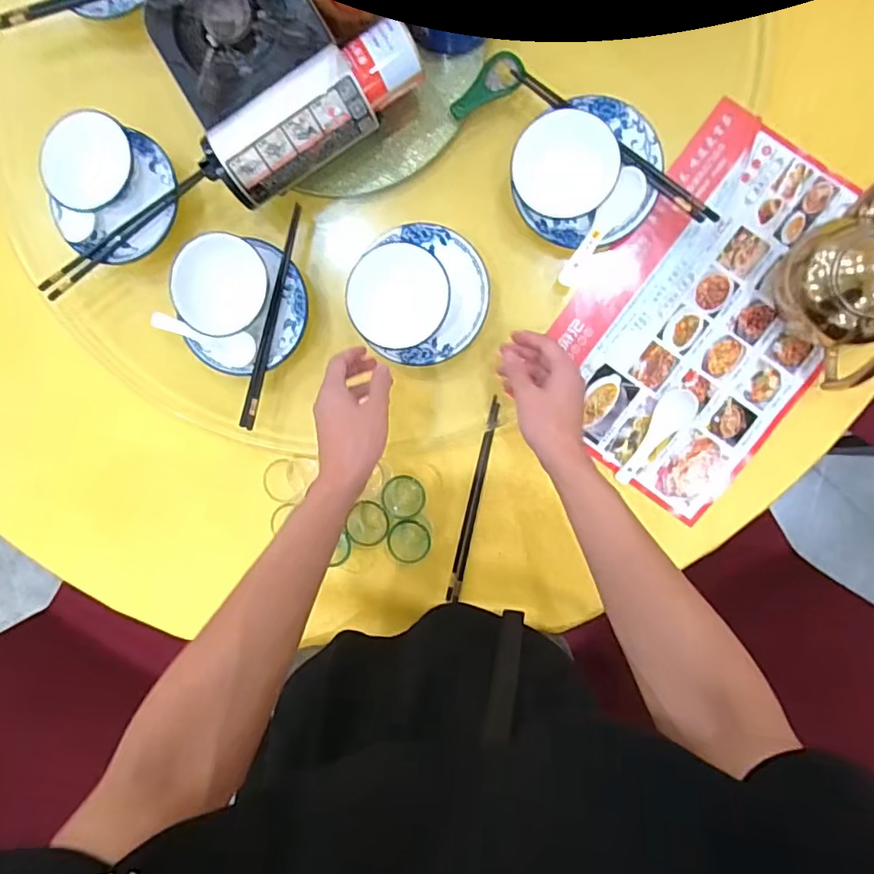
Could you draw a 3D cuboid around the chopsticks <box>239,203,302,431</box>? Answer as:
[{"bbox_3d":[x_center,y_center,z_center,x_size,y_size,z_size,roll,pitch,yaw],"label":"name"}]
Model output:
[{"bbox_3d":[-0.198,-0.141,0.641,0.014,0.014,0.269,14,94,6],"label":"chopsticks"}]

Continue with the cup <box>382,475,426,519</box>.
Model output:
[{"bbox_3d":[-0.042,0.073,0.660,0.050,0.060,0.047,0,93,6],"label":"cup"}]

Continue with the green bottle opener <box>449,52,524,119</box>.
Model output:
[{"bbox_3d":[0.056,-0.408,0.624,0.094,0.009,0.043,-31,94,9],"label":"green bottle opener"}]

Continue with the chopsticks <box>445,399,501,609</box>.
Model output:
[{"bbox_3d":[0.046,0.082,0.682,0.016,0.007,0.261,12,94,6],"label":"chopsticks"}]

